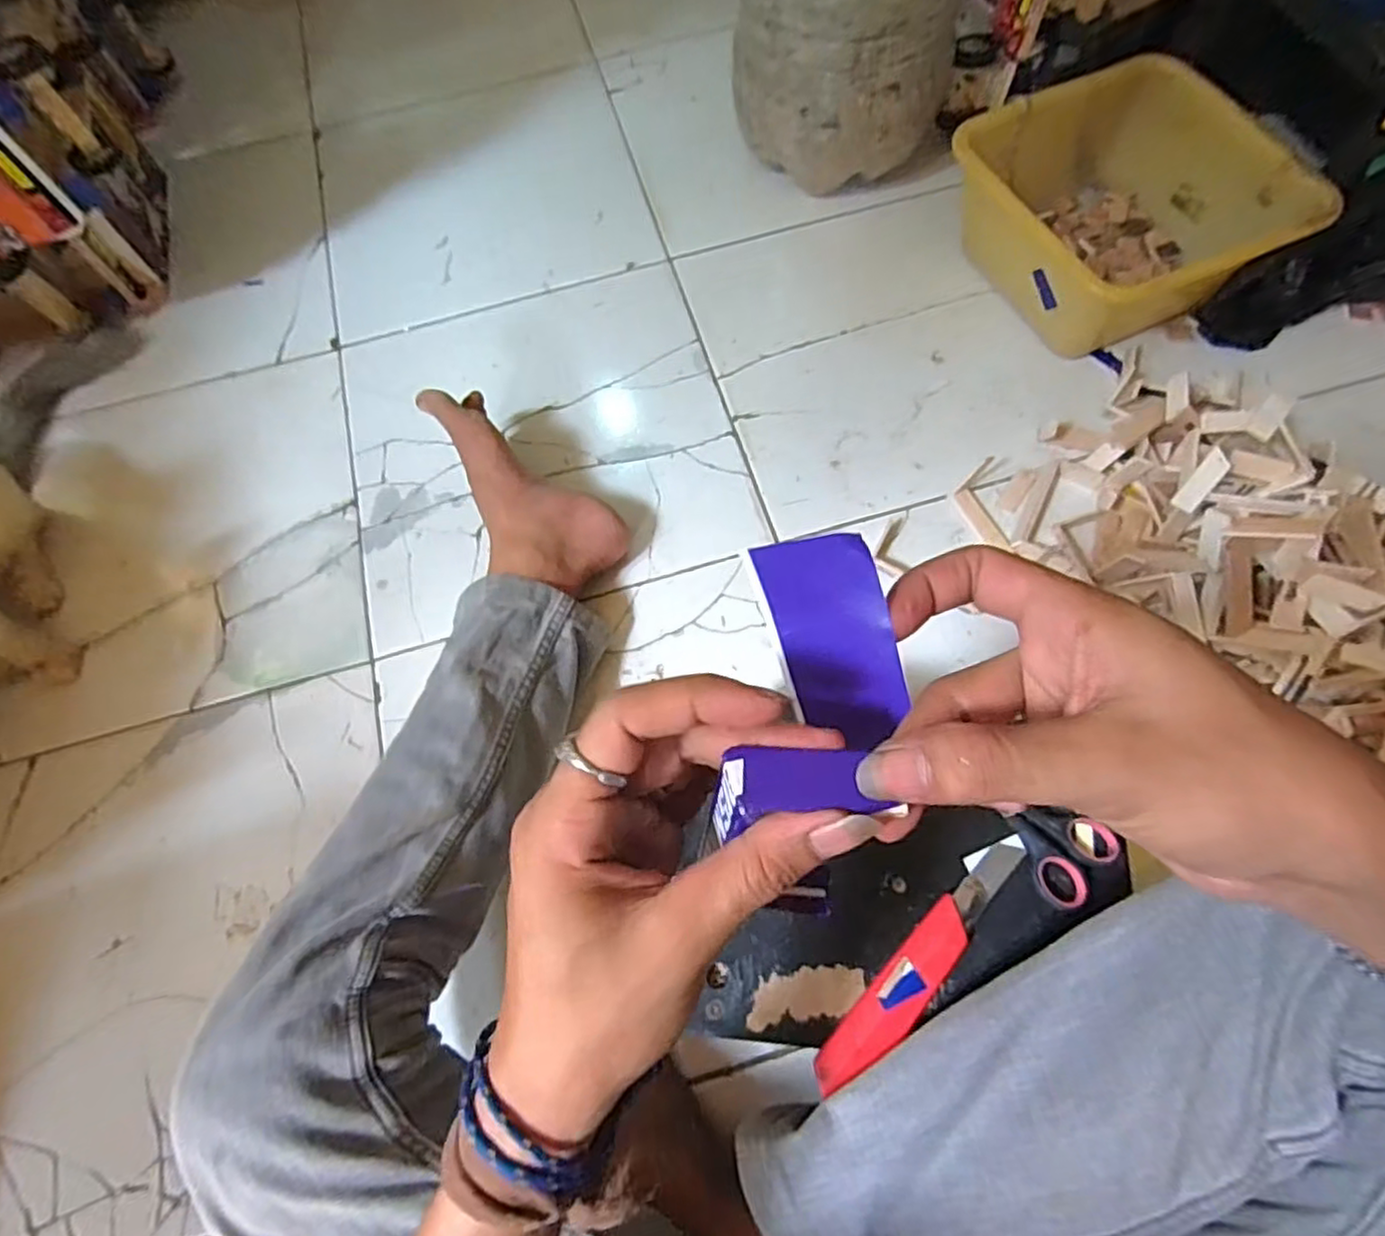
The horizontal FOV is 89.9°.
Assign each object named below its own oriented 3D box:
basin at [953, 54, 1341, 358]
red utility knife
[{"bbox_3d":[0.430,-0.409,0.722,0.240,0.142,0.268,-26,69,-8],"label":"basin"},{"bbox_3d":[0.136,0.198,0.403,0.030,0.010,0.176,41,75,17],"label":"red utility knife"}]

